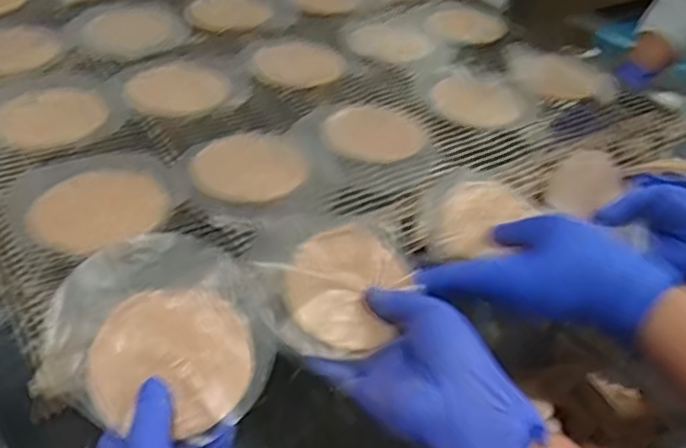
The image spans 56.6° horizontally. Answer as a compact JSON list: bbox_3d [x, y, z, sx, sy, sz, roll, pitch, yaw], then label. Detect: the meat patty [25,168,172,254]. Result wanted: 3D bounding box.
[{"bbox_3d":[-0.164,-0.011,0.433,0.076,0.011,0.083,2,37,-2],"label":"meat patty"}]

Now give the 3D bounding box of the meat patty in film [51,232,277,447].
[{"bbox_3d":[-0.100,0.064,0.365,0.119,0.008,0.112,7,68,-18],"label":"meat patty in film"}]

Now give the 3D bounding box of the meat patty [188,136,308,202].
[{"bbox_3d":[-0.071,-0.044,0.488,0.084,0.004,0.078,-14,40,-22],"label":"meat patty"}]

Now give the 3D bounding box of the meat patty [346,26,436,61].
[{"bbox_3d":[0.051,-0.193,0.672,0.090,0.010,0.063,-4,37,-9],"label":"meat patty"}]

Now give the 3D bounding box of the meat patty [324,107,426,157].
[{"bbox_3d":[0.028,-0.078,0.543,0.081,0.012,0.068,-15,40,-22],"label":"meat patty"}]

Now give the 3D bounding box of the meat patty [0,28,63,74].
[{"bbox_3d":[-0.317,-0.166,0.605,0.078,0.008,0.080,3,42,-2],"label":"meat patty"}]

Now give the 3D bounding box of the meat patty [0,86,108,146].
[{"bbox_3d":[-0.241,-0.091,0.524,0.079,0.010,0.079,-21,43,-29],"label":"meat patty"}]

